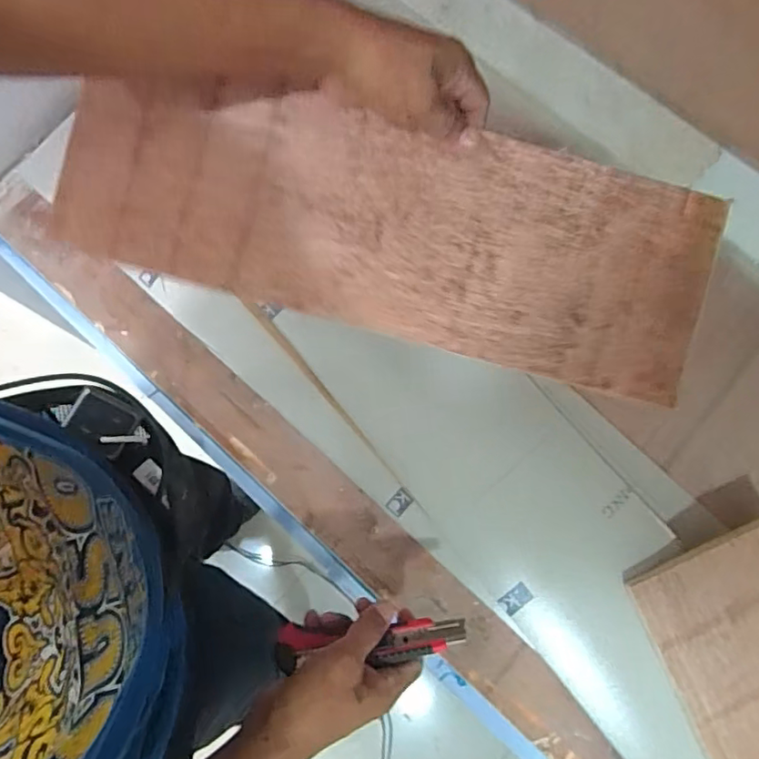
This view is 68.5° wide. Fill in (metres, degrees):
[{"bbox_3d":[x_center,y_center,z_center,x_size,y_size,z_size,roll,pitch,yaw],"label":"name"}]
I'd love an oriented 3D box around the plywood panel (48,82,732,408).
[{"bbox_3d":[0.011,-0.117,0.424,0.480,0.010,0.163,14,91,-1],"label":"plywood panel"}]

